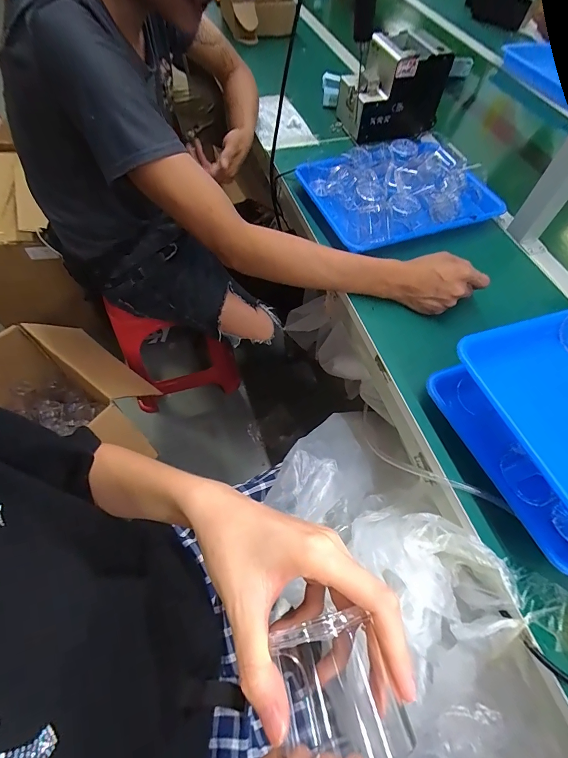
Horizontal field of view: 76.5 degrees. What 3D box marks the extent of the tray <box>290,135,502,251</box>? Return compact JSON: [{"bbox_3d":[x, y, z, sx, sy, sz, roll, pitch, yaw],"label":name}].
[{"bbox_3d":[0.211,-0.351,0.673,0.317,0.062,0.232,-16,62,-12],"label":"tray"}]

